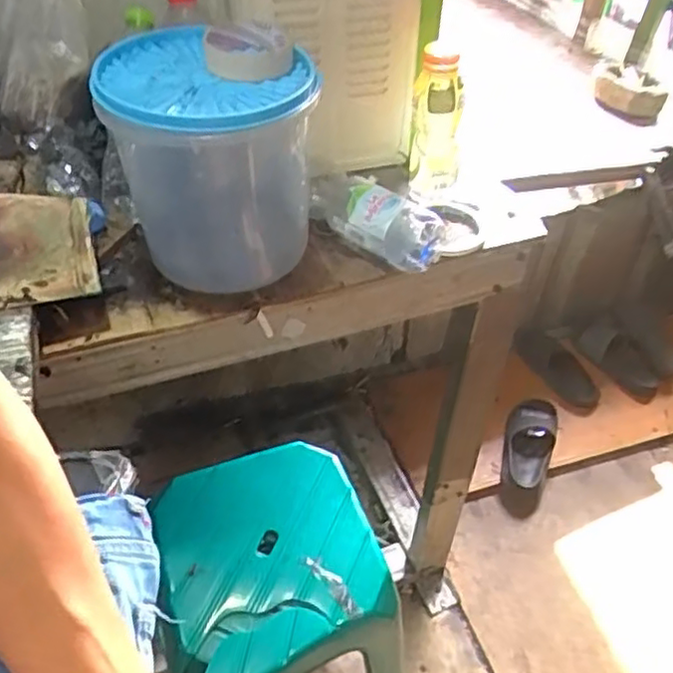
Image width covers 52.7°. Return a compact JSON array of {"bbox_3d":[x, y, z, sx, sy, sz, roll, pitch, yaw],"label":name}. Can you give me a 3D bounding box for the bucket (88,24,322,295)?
[{"bbox_3d":[-0.108,-0.156,0.623,0.185,0.183,0.156,-3,45,-3],"label":"bucket"}]

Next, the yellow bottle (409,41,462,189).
[{"bbox_3d":[0.110,-0.233,0.750,0.056,0.158,0.044,8,45,8],"label":"yellow bottle"}]

